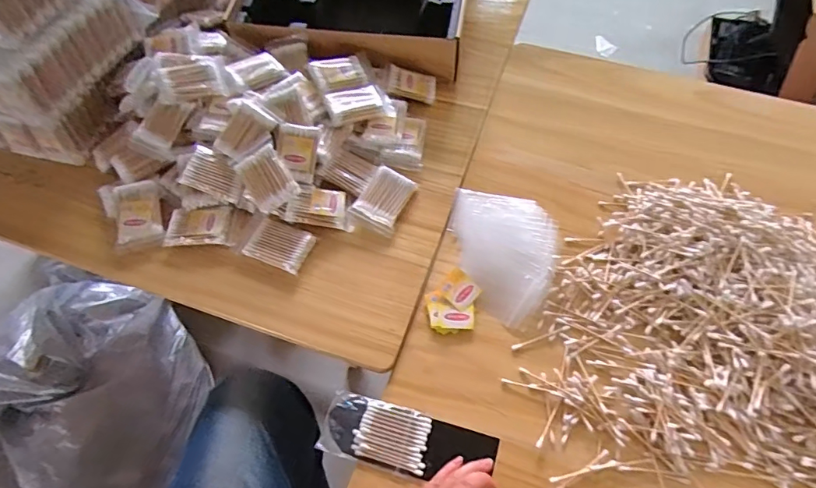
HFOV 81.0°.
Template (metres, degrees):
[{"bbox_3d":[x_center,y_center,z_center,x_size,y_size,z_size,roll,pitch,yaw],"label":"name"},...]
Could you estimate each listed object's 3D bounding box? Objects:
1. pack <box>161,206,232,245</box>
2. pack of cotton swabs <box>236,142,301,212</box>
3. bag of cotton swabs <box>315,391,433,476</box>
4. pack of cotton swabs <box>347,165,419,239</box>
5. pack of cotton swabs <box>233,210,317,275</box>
[{"bbox_3d":[-0.275,-0.022,0.626,0.081,0.014,0.057,-6,61,-3],"label":"pack"},{"bbox_3d":[-0.181,-0.084,0.612,0.061,0.015,0.080,-34,78,14],"label":"pack of cotton swabs"},{"bbox_3d":[-0.035,0.198,0.508,0.113,0.009,0.062,13,62,8],"label":"bag of cotton swabs"},{"bbox_3d":[-0.031,-0.061,0.634,0.062,0.023,0.082,27,65,15],"label":"pack of cotton swabs"},{"bbox_3d":[-0.172,-0.004,0.613,0.095,0.015,0.063,20,63,11],"label":"pack of cotton swabs"}]

